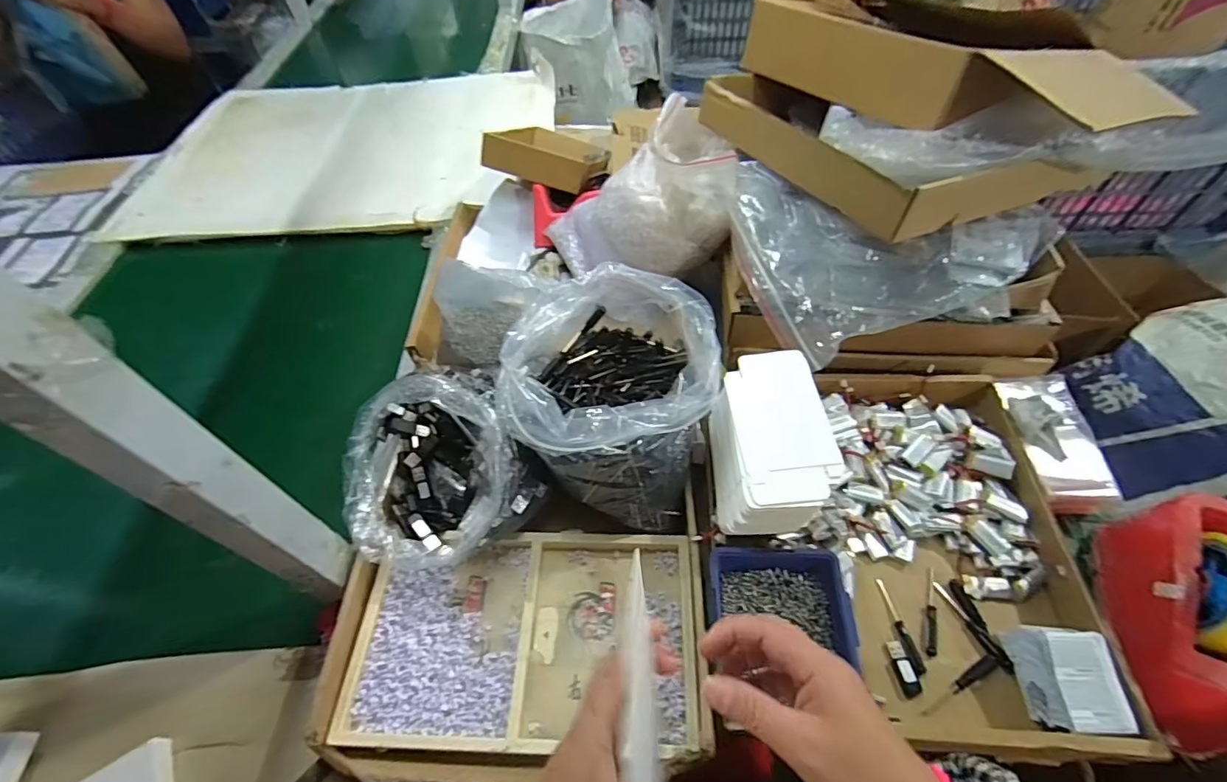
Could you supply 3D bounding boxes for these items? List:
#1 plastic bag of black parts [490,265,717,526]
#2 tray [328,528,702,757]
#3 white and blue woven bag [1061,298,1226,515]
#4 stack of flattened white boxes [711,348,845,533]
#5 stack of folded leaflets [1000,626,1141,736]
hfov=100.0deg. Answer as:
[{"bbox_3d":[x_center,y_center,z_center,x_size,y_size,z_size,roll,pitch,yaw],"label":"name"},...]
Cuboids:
[{"bbox_3d":[0.002,0.006,0.543,0.196,0.171,0.203,15,57,15],"label":"plastic bag of black parts"},{"bbox_3d":[-0.083,0.235,0.507,0.322,0.031,0.190,-2,54,4],"label":"tray"},{"bbox_3d":[1.117,0.020,0.965,0.361,0.304,0.368,-11,54,-4],"label":"white and blue woven bag"},{"bbox_3d":[0.160,0.060,0.541,0.111,0.090,0.199,-2,54,2],"label":"stack of flattened white boxes"},{"bbox_3d":[0.398,0.252,0.450,0.056,0.057,0.080,0,54,5],"label":"stack of folded leaflets"}]

